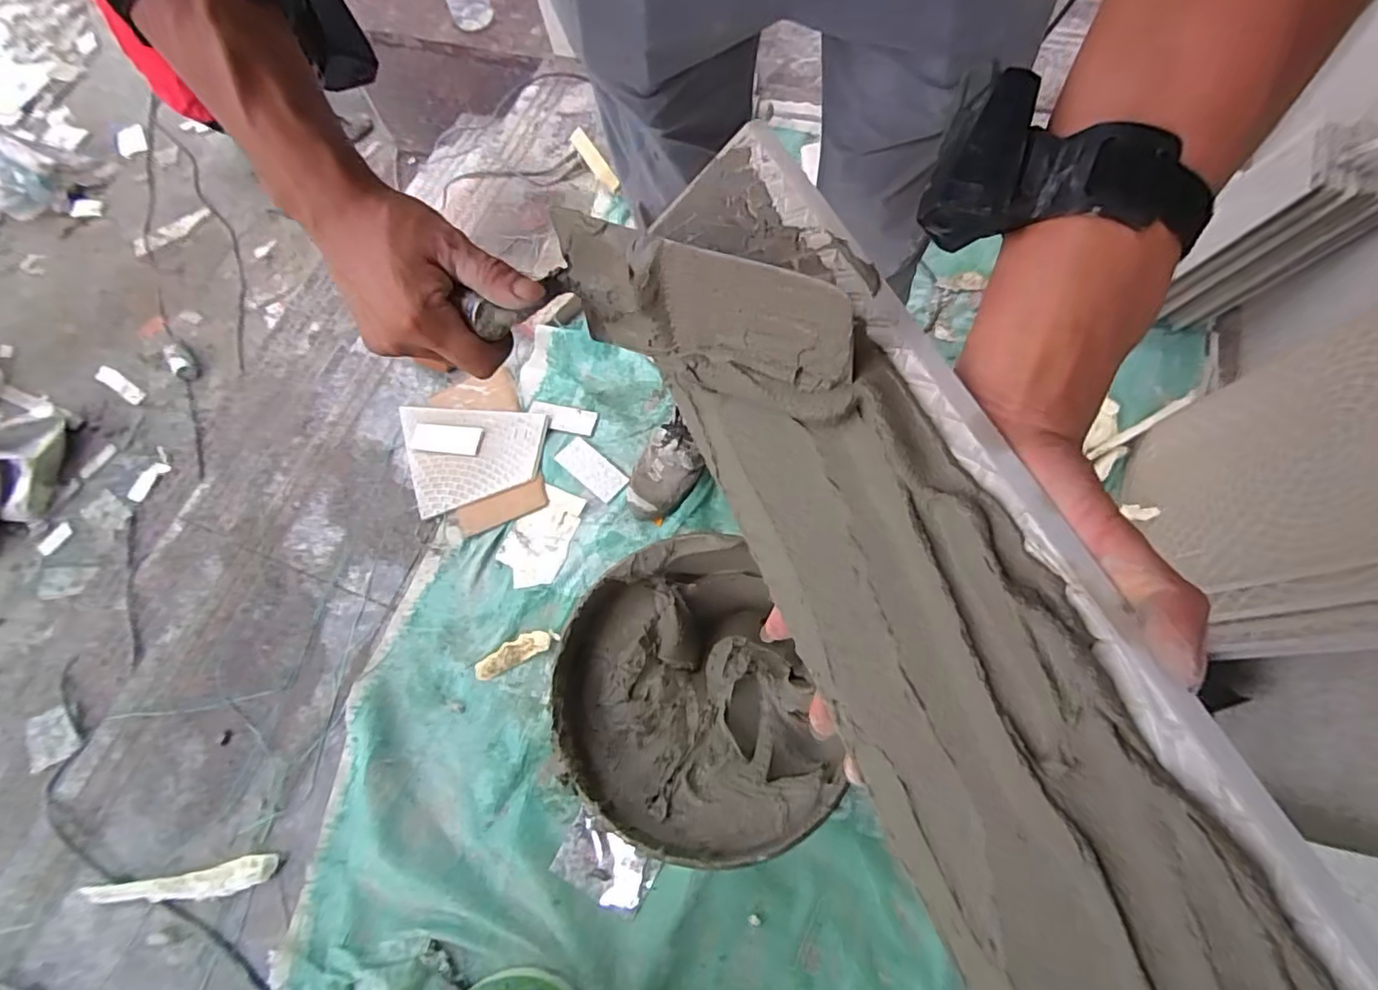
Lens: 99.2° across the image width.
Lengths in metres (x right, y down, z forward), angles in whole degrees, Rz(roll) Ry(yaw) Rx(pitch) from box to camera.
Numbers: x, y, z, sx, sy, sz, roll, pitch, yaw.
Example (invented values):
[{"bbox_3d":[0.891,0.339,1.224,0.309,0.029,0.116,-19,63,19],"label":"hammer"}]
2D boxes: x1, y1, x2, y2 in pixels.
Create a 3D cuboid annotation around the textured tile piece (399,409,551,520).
[{"bbox_3d":[-0.404,-0.101,1.114,0.256,0.014,0.242,-21,68,-3],"label":"textured tile piece"}]

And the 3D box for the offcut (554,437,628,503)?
[{"bbox_3d":[-0.181,-0.048,1.093,0.140,0.006,0.063,38,77,18],"label":"offcut"}]

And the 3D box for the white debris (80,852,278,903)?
[{"bbox_3d":[-0.714,0.549,0.828,0.253,0.021,0.043,-10,68,2],"label":"white debris"}]

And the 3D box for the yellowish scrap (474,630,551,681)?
[{"bbox_3d":[-0.286,0.258,0.950,0.127,0.018,0.042,-28,68,-6],"label":"yellowish scrap"}]

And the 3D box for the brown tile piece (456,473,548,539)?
[{"bbox_3d":[-0.339,0.022,1.059,0.165,0.008,0.058,-23,68,-4],"label":"brown tile piece"}]

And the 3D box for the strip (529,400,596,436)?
[{"bbox_3d":[-0.248,-0.150,1.143,0.133,0.007,0.053,10,70,10],"label":"strip"}]

